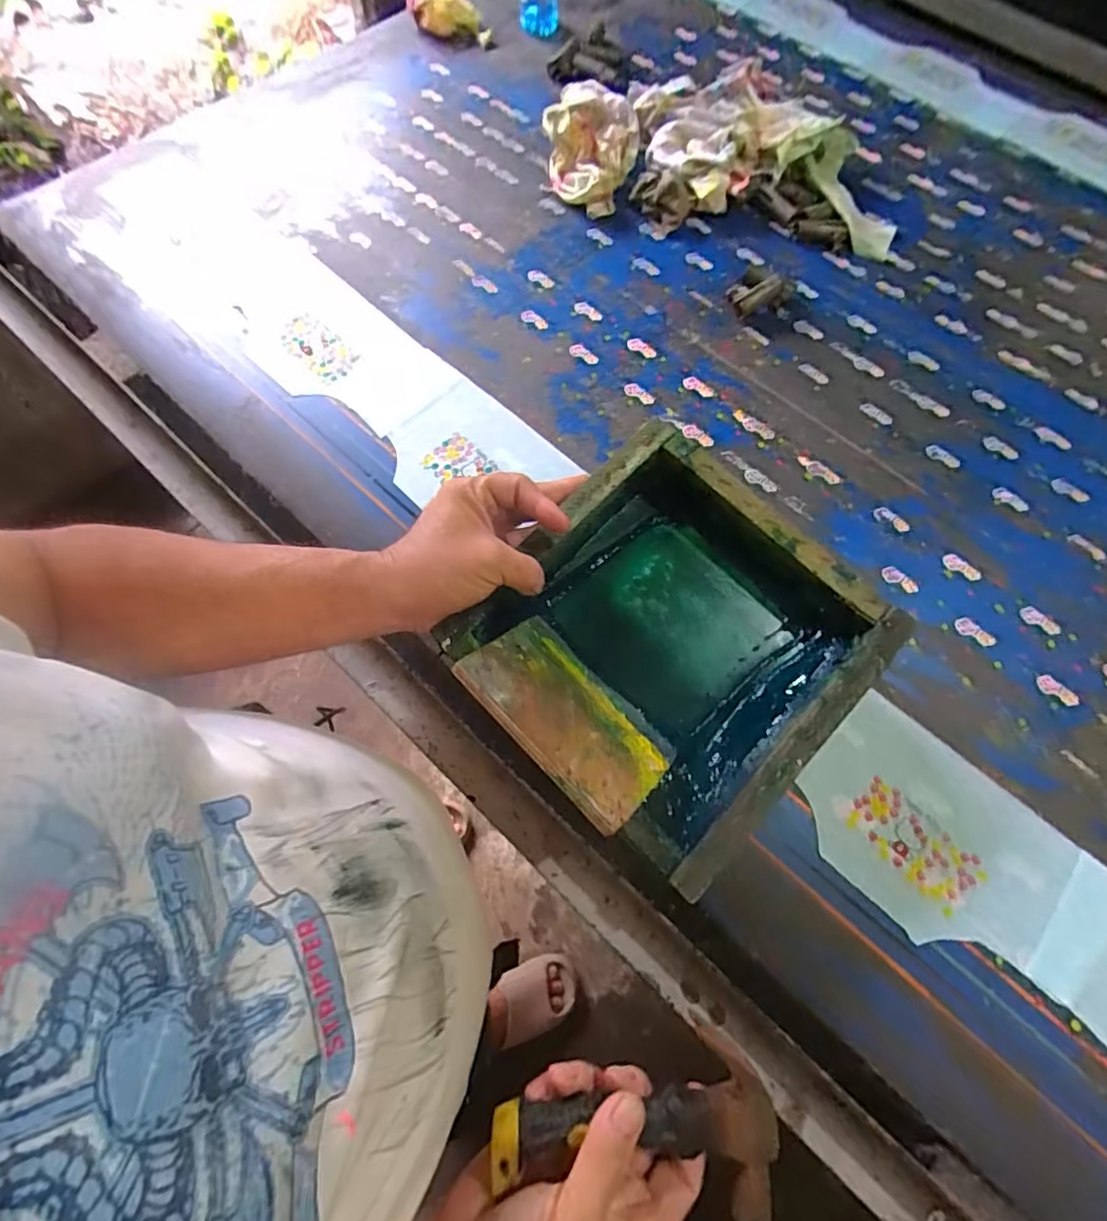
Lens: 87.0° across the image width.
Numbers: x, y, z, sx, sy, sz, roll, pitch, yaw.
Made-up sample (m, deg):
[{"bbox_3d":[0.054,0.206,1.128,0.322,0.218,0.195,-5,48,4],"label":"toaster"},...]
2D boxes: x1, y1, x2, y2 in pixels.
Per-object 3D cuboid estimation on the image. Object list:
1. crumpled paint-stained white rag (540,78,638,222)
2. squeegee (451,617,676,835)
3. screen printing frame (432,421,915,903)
[{"bbox_3d":[0.045,-0.580,0.722,0.117,0.047,0.214,10,66,1],"label":"crumpled paint-stained white rag"},{"bbox_3d":[0.012,0.070,0.394,0.141,0.008,0.092,45,39,13],"label":"squeegee"},{"bbox_3d":[0.081,0.024,0.428,0.237,0.065,0.257,43,71,14],"label":"screen printing frame"}]

